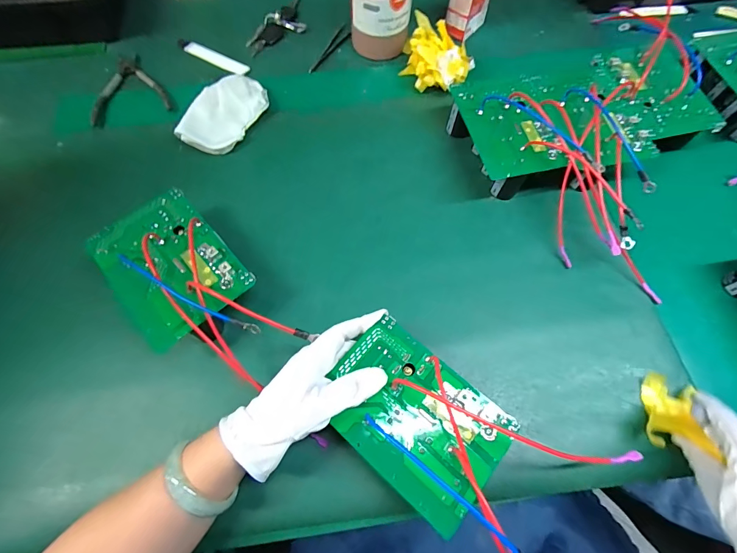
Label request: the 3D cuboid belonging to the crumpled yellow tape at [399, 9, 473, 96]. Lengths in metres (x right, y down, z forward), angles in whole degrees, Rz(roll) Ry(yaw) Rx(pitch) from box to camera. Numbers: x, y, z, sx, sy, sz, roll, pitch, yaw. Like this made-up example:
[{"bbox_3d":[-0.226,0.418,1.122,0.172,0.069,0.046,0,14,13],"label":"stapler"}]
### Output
[{"bbox_3d":[0.100,-0.327,0.543,0.117,0.062,0.101,20,68,8],"label":"crumpled yellow tape"}]

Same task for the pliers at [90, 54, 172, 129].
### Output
[{"bbox_3d":[-0.349,-0.279,0.540,0.108,0.021,0.141,-14,68,-6],"label":"pliers"}]

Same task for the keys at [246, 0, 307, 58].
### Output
[{"bbox_3d":[-0.145,-0.416,0.604,0.055,0.018,0.132,39,72,15],"label":"keys"}]

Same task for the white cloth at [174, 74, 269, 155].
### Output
[{"bbox_3d":[-0.203,-0.231,0.515,0.084,0.025,0.133,27,70,11],"label":"white cloth"}]

